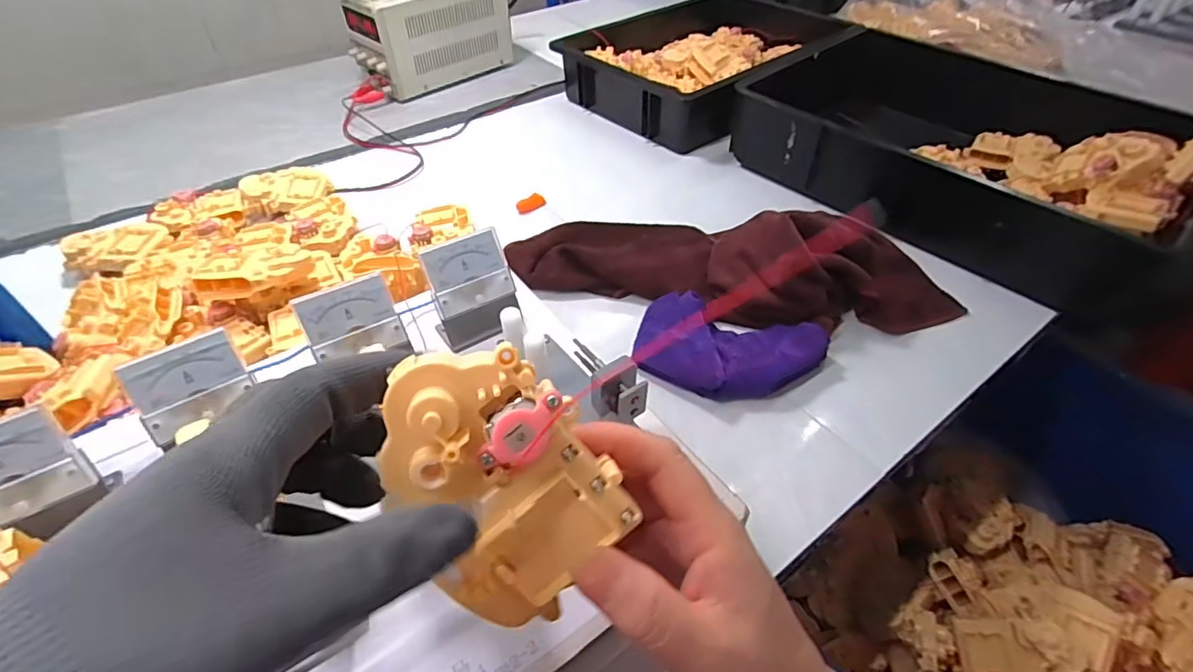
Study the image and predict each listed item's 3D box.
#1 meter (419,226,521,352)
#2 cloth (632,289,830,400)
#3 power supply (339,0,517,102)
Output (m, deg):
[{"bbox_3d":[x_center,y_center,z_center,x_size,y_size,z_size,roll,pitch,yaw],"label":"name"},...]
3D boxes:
[{"bbox_3d":[-0.099,-0.039,0.435,0.067,0.069,0.047,-24,51,-20],"label":"meter"},{"bbox_3d":[0.122,0.017,0.513,0.169,0.037,0.103,14,49,14],"label":"cloth"},{"bbox_3d":[-0.286,-0.532,0.957,0.105,0.152,0.265,35,56,29],"label":"power supply"}]

